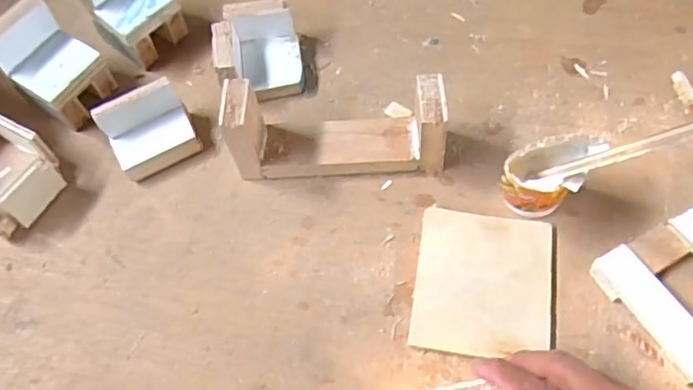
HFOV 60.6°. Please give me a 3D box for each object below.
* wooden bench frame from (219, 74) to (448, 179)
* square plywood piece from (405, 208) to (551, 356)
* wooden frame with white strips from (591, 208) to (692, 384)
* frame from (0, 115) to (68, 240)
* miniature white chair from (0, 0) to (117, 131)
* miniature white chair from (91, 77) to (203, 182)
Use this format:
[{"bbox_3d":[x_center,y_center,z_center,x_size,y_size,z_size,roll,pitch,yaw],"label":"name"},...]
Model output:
[{"bbox_3d":[-0.008,-0.050,0.435,0.156,0.074,0.051,-2,62,3],"label":"wooden bench frame"},{"bbox_3d":[0.094,0.061,0.409,0.092,0.007,0.099,8,63,8],"label":"square plywood piece"},{"bbox_3d":[0.228,0.061,0.389,0.091,0.017,0.089,-28,64,-11],"label":"wooden frame with white strips"},{"bbox_3d":[-0.265,-0.015,0.447,0.080,0.047,0.076,25,67,16],"label":"frame"},{"bbox_3d":[-0.237,-0.101,0.476,0.067,0.075,0.063,32,69,18],"label":"miniature white chair"},{"bbox_3d":[-0.151,-0.049,0.455,0.063,0.046,0.049,-28,64,-10],"label":"miniature white chair"}]

